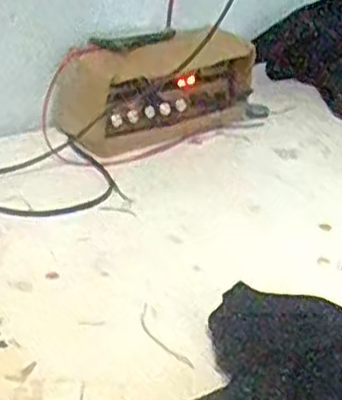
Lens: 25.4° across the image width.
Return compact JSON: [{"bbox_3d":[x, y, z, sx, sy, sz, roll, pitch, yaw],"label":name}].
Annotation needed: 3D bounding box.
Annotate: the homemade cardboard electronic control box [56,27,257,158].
[{"bbox_3d":[-0.004,-0.104,0.709,0.211,0.091,0.051,-16,35,-32],"label":"homemade cardboard electronic control box"}]

